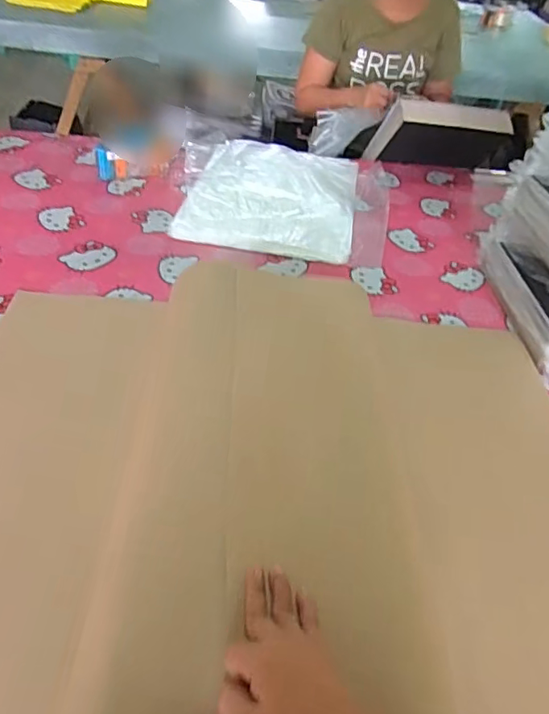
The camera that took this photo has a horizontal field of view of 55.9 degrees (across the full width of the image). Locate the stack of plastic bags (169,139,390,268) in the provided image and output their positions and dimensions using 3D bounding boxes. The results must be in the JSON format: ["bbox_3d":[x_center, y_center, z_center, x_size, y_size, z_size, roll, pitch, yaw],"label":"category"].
[{"bbox_3d":[0.023,-0.330,1.043,0.419,0.020,0.428,6,45,-2],"label":"stack of plastic bags"}]

